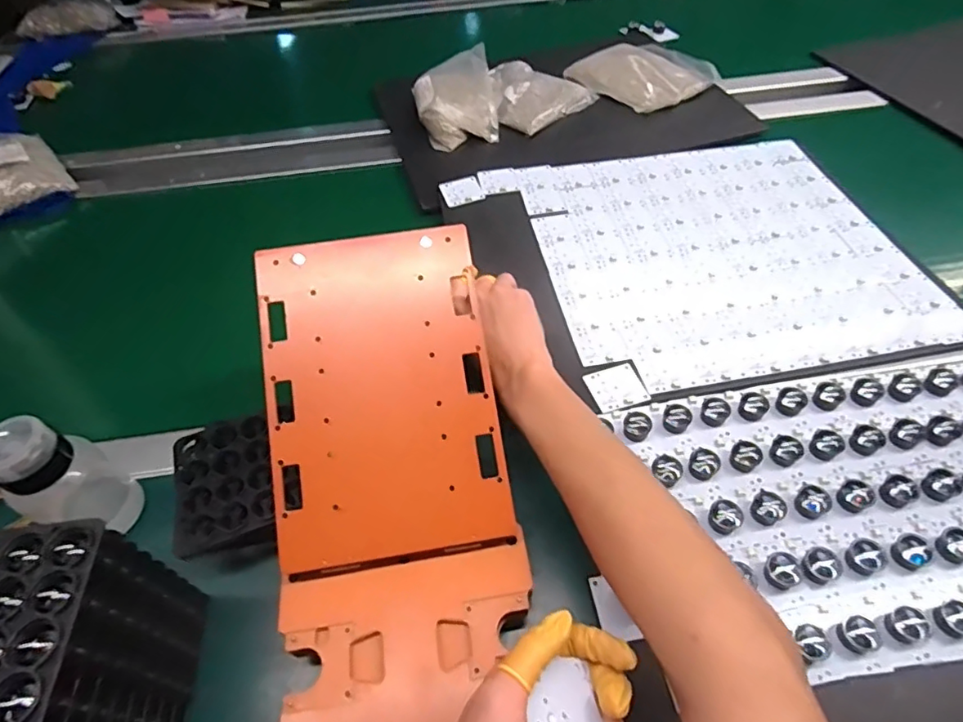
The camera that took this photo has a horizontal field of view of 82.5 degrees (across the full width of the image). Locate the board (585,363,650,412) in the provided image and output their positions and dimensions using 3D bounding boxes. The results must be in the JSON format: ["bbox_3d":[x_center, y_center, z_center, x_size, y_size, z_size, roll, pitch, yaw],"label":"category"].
[{"bbox_3d":[0.123,0.024,0.498,0.048,0.004,0.045,-16,53,-9],"label":"board"}]

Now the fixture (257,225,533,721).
[{"bbox_3d":[-0.052,0.121,0.352,0.160,0.068,0.447,-10,69,-4],"label":"fixture"}]

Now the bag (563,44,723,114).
[{"bbox_3d":[0.247,-0.435,0.825,0.179,0.031,0.174,-35,58,-21],"label":"bag"}]

